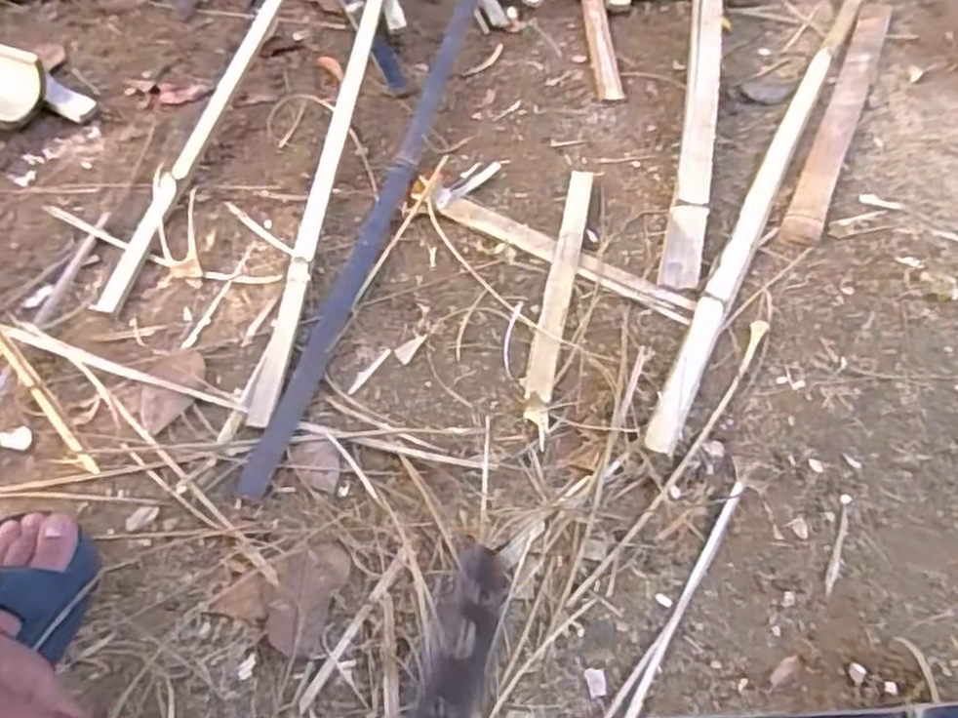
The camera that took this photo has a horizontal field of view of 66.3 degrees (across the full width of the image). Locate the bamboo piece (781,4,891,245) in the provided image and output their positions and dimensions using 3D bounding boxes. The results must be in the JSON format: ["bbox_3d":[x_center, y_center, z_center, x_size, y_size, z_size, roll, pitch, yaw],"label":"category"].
[{"bbox_3d":[0.478,-0.330,0.961,0.043,0.014,0.533,23,56,13],"label":"bamboo piece"}]

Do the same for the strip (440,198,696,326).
[{"bbox_3d":[0.095,-0.113,0.810,0.296,0.009,0.030,26,56,15],"label":"strip"}]

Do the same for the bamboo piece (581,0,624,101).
[{"bbox_3d":[0.172,-0.440,1.030,0.035,0.010,0.223,0,54,-4],"label":"bamboo piece"}]

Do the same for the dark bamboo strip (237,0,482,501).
[{"bbox_3d":[-0.088,-0.242,0.866,0.038,0.014,0.881,12,58,5],"label":"dark bamboo strip"}]

